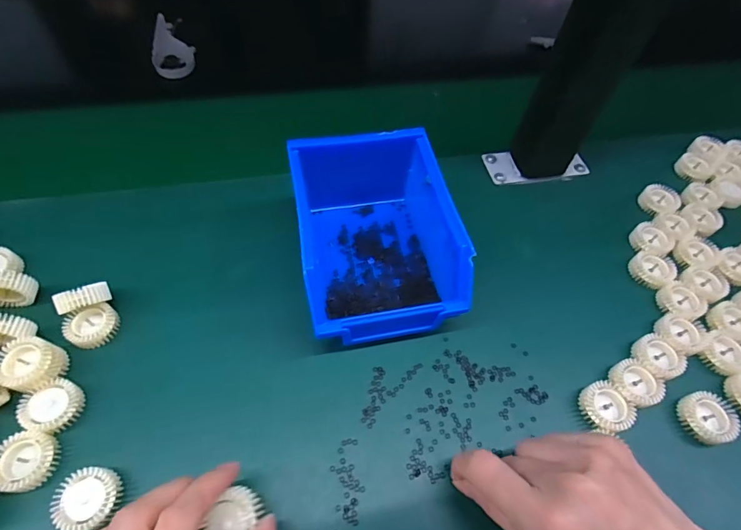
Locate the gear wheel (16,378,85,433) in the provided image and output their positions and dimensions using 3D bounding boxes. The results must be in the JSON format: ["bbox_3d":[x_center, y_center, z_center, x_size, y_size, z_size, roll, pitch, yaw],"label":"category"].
[{"bbox_3d":[-0.198,0.088,0.255,0.029,0.018,0.030,1,58,-2],"label":"gear wheel"}]

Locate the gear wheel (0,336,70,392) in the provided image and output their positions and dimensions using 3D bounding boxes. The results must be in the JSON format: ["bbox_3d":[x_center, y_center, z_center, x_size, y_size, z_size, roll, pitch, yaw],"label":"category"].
[{"bbox_3d":[-0.217,0.063,0.261,0.034,0.018,0.034,15,72,-8],"label":"gear wheel"}]

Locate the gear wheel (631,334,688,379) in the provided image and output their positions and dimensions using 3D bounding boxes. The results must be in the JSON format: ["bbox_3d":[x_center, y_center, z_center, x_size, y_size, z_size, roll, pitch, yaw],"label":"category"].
[{"bbox_3d":[0.205,0.064,0.291,0.031,0.008,0.031,1,58,-2],"label":"gear wheel"}]

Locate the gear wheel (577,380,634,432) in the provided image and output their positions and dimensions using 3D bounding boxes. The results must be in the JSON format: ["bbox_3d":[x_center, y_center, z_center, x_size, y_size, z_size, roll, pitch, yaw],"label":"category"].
[{"bbox_3d":[0.158,0.094,0.272,0.032,0.013,0.031,1,58,-2],"label":"gear wheel"}]

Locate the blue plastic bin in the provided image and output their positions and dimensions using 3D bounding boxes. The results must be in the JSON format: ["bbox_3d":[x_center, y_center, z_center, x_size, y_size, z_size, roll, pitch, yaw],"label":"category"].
[{"bbox_3d":[0.002,-0.020,0.300,0.102,0.072,0.139,-9,59,-8],"label":"blue plastic bin"}]

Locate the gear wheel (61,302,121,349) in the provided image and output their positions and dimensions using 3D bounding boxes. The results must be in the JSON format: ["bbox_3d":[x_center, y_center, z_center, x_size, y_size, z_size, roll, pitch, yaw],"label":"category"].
[{"bbox_3d":[-0.194,0.044,0.285,0.031,0.013,0.027,-20,82,-19],"label":"gear wheel"}]

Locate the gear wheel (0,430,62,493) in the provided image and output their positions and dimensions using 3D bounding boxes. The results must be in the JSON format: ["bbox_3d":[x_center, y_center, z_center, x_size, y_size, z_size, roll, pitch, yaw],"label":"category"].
[{"bbox_3d":[-0.202,0.115,0.239,0.029,0.016,0.031,1,58,-2],"label":"gear wheel"}]

